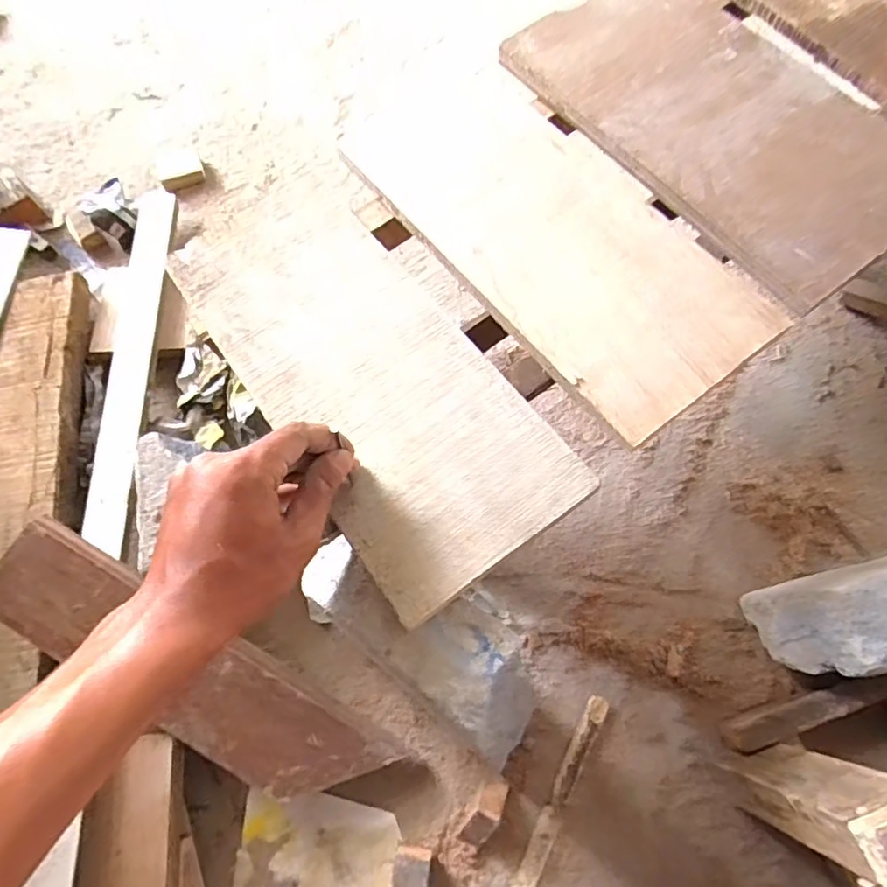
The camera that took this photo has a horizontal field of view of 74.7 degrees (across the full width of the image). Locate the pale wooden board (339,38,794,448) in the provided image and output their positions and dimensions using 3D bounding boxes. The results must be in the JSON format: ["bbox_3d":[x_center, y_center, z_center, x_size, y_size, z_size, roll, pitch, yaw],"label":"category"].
[{"bbox_3d":[0.072,-0.179,0.460,0.157,0.011,0.381,-34,64,-9],"label":"pale wooden board"}]

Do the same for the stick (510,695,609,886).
[{"bbox_3d":[0.077,0.331,0.471,0.018,0.012,0.255,26,70,9],"label":"stick"}]

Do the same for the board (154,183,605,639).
[{"bbox_3d":[-0.061,-0.057,0.402,0.141,0.011,0.337,-34,67,-12],"label":"board"}]

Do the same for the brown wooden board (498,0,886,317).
[{"bbox_3d":[0.228,-0.272,0.465,0.197,0.017,0.337,-32,72,-13],"label":"brown wooden board"}]

